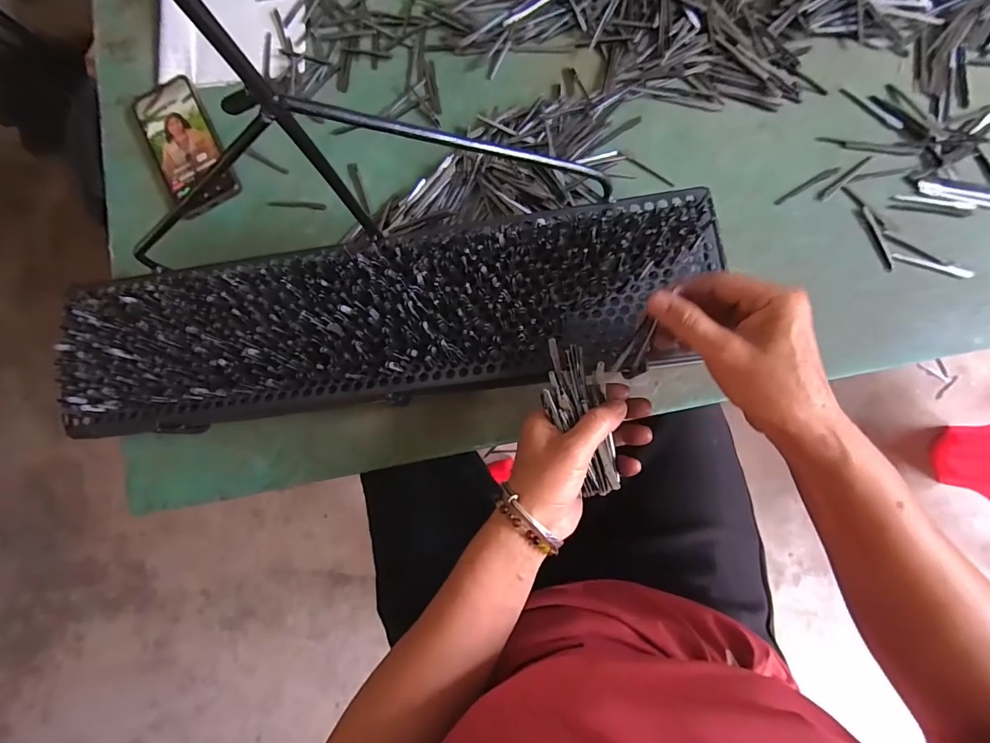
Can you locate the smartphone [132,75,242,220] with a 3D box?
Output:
[{"bbox_3d":[-0.353,-0.253,0.490,0.079,0.014,0.163,-29,81,1],"label":"smartphone"}]

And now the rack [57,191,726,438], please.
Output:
[{"bbox_3d":[-0.099,-0.048,0.377,0.570,0.035,0.140,-9,82,5],"label":"rack"}]

